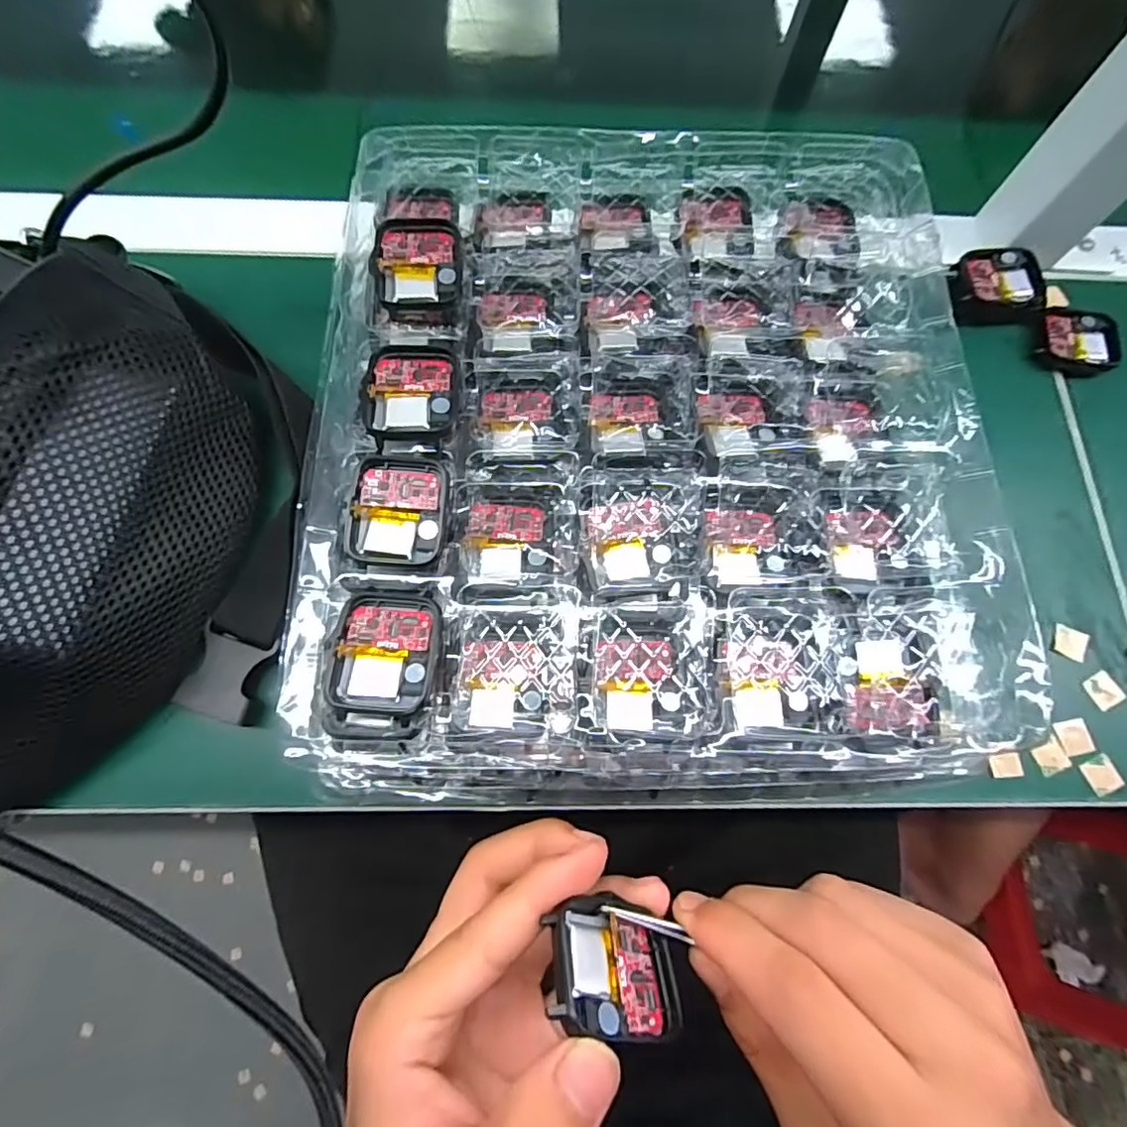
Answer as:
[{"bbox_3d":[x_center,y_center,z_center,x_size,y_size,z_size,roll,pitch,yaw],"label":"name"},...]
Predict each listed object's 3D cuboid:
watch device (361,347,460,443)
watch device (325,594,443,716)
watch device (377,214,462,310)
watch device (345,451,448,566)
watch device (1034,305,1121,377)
[{"bbox_3d":[-0.062,-0.071,0.230,0.038,0.008,0.044,2,73,-2],"label":"watch device"},{"bbox_3d":[-0.065,0.033,0.203,0.038,0.008,0.043,5,73,-1],"label":"watch device"},{"bbox_3d":[-0.064,-0.133,0.248,0.036,0.013,0.043,-4,73,-4],"label":"watch device"},{"bbox_3d":[-0.064,-0.022,0.217,0.036,0.007,0.044,6,73,-1],"label":"watch device"},{"bbox_3d":[0.297,-0.131,0.322,0.044,0.013,0.043,10,73,1],"label":"watch device"}]

